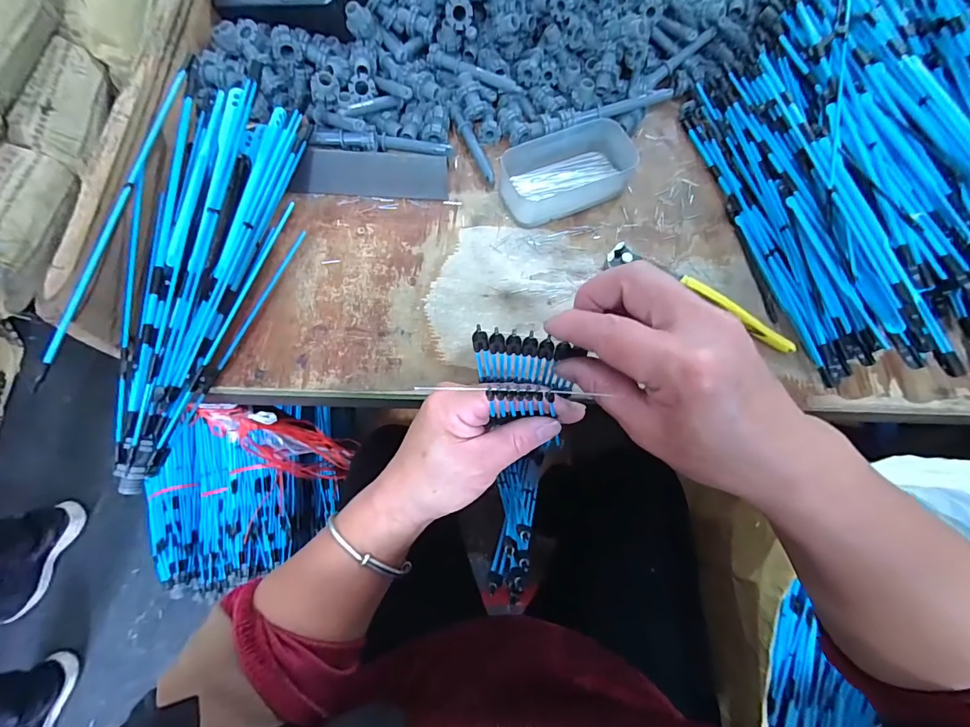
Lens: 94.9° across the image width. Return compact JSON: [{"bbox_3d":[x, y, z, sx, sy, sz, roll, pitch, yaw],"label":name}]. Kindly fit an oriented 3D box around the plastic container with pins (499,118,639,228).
[{"bbox_3d":[0.071,-0.175,0.406,0.123,0.033,0.076,-23,74,-9],"label":"plastic container with pins"}]

